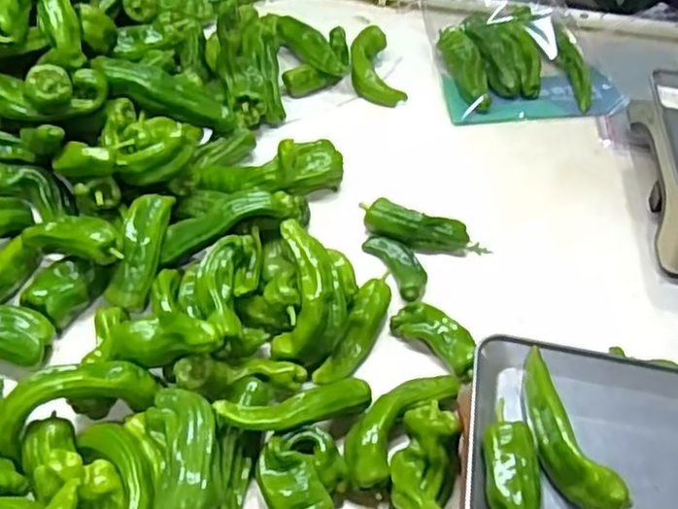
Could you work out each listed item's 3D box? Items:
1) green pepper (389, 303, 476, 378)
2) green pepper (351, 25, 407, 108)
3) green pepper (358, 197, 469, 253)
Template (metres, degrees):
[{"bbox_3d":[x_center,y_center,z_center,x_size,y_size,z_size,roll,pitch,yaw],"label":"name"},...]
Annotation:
[{"bbox_3d":[0.107,0.085,0.737,0.102,0.027,0.048,37,56,25],"label":"green pepper"},{"bbox_3d":[0.059,-0.322,1.184,0.079,0.040,0.182,-5,49,-9],"label":"green pepper"},{"bbox_3d":[0.094,-0.035,0.860,0.133,0.031,0.048,11,49,5],"label":"green pepper"}]

